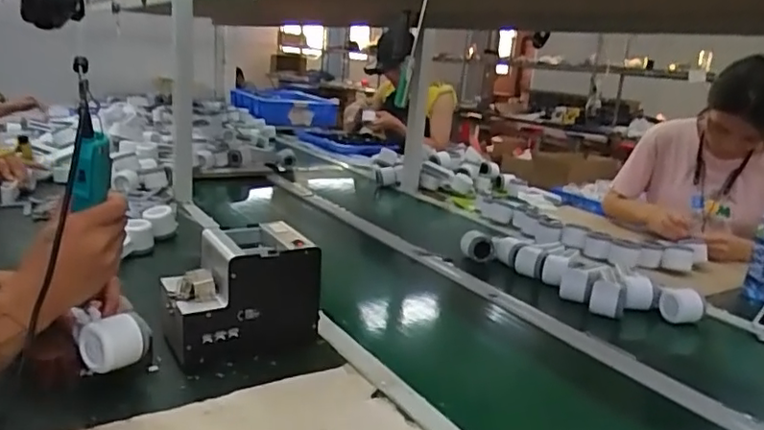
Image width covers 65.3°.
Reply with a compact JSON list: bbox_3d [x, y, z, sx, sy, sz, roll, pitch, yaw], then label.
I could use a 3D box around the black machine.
[{"bbox_3d":[-0.192,0.107,0.805,0.188,0.148,0.122,-6,18,-33],"label":"black machine"}]

